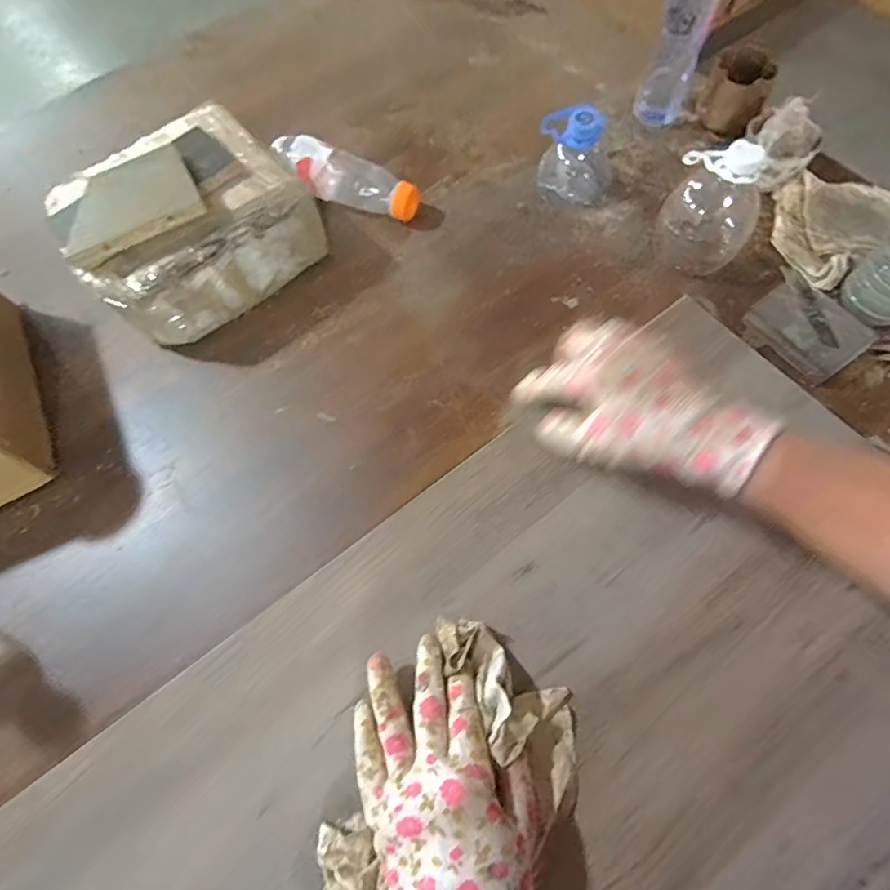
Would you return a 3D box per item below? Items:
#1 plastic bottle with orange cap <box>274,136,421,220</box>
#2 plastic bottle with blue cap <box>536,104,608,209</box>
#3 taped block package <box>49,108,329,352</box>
[{"bbox_3d":[-0.115,-0.315,0.626,0.170,0.057,0.052,23,72,10],"label":"plastic bottle with orange cap"},{"bbox_3d":[0.153,-0.343,0.603,0.092,0.085,0.089,11,70,6],"label":"plastic bottle with blue cap"},{"bbox_3d":[-0.279,-0.242,0.560,0.223,0.132,0.182,-40,73,-12],"label":"taped block package"}]

